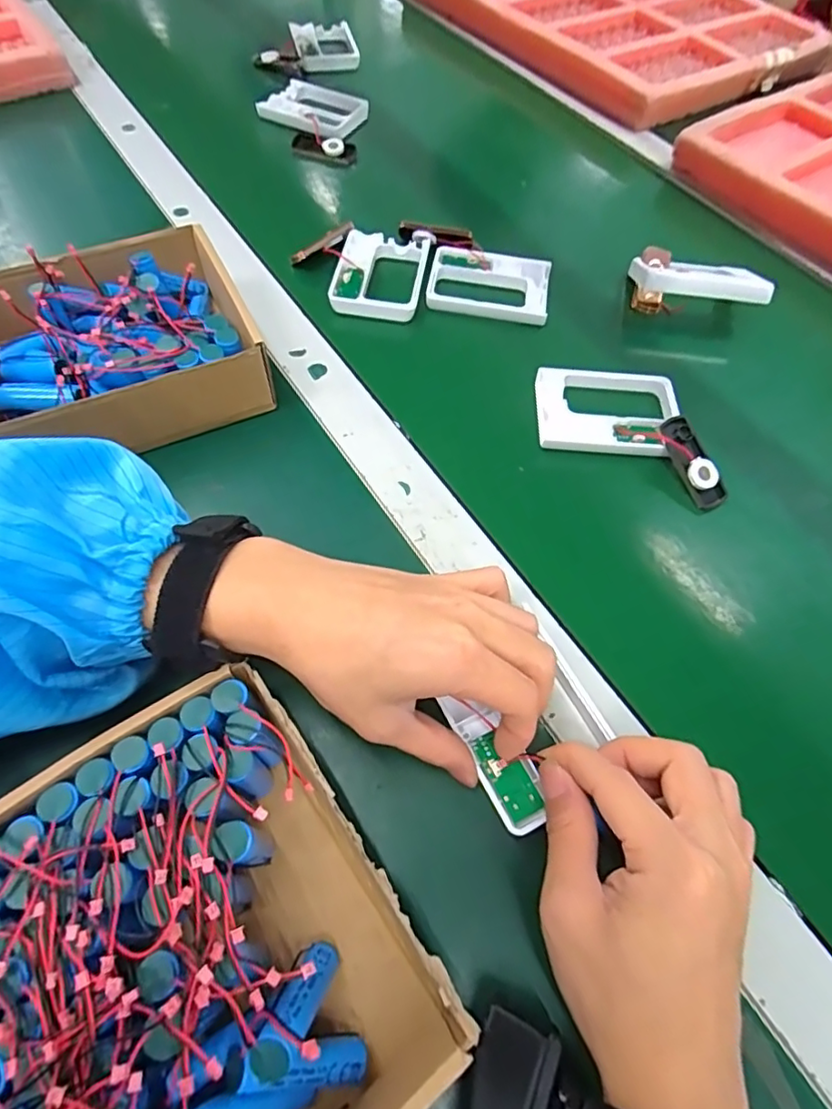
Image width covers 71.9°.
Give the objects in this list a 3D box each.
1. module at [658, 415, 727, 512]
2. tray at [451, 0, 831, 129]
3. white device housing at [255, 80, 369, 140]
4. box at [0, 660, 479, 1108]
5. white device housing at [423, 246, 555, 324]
[{"bbox_3d":[0.180,-0.060,0.372,0.020,0.010,0.063,-20,80,-15],"label":"module"},{"bbox_3d":[0.231,-0.668,0.712,0.340,0.048,0.440,-35,69,-22],"label":"tray"},{"bbox_3d":[-0.099,-0.455,0.581,0.099,0.015,0.075,22,61,8],"label":"white device housing"},{"bbox_3d":[-0.081,0.147,0.211,0.137,0.066,0.161,-32,67,-20],"label":"box"},{"bbox_3d":[0.058,-0.215,0.463,0.094,0.017,0.072,10,60,1],"label":"white device housing"}]

